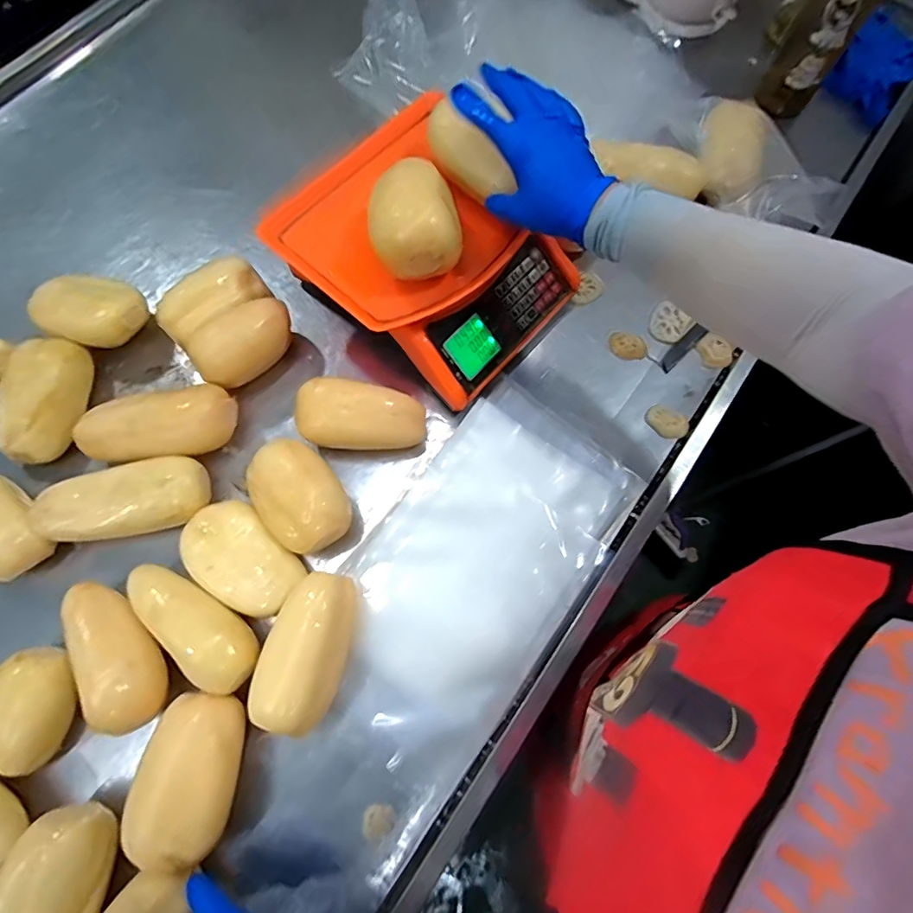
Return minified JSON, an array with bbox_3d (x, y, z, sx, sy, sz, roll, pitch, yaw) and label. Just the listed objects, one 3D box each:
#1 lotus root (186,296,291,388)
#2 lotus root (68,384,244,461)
[{"bbox_3d":[-0.242,-0.125,0.588,0.121,0.074,0.064,-39,78,-13],"label":"lotus root"},{"bbox_3d":[-0.332,-0.031,0.565,0.168,0.064,0.078,-10,73,-5],"label":"lotus root"}]

